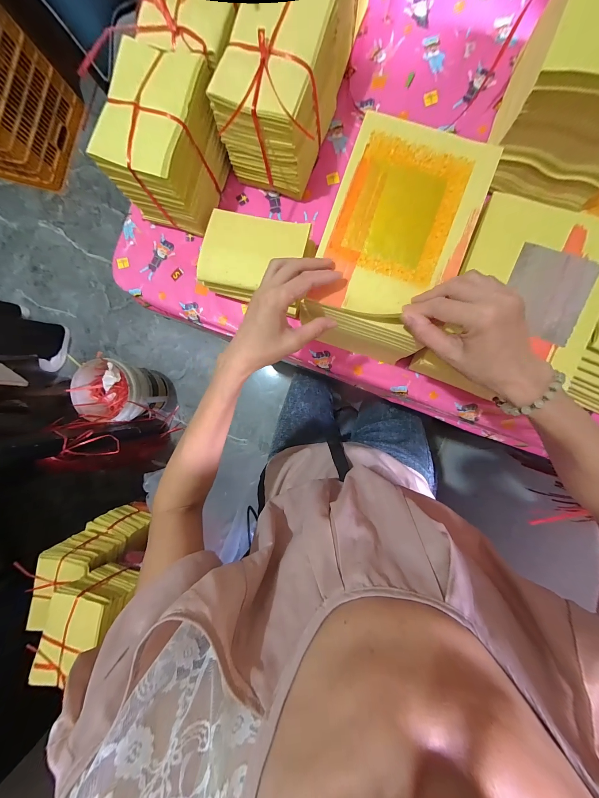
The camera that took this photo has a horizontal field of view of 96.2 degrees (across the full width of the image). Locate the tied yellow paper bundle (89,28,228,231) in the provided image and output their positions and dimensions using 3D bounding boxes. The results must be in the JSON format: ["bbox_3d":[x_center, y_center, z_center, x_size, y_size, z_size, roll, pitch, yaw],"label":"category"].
[{"bbox_3d":[-0.193,-0.382,0.411,0.126,0.119,0.168,17,92,5],"label":"tied yellow paper bundle"}]

